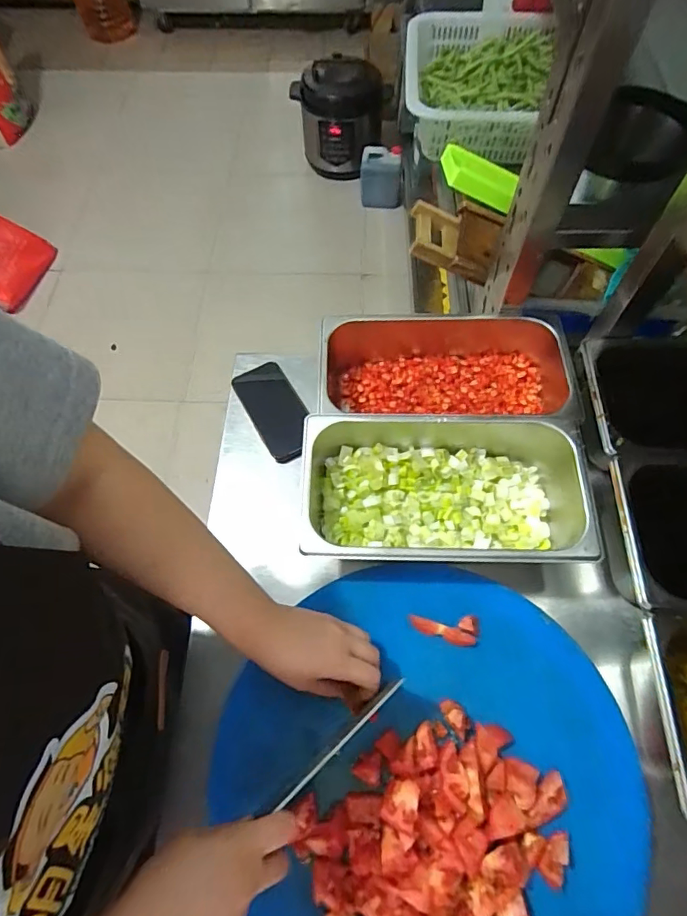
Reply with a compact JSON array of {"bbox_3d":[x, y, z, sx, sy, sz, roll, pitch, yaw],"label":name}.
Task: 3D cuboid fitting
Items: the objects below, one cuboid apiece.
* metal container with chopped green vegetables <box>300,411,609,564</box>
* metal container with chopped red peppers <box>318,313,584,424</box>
[{"bbox_3d":[0.123,0.049,0.595,0.336,0.098,0.179,1,64,2],"label":"metal container with chopped green vegetables"},{"bbox_3d":[0.142,-0.101,0.668,0.323,0.102,0.173,2,64,2],"label":"metal container with chopped red peppers"}]

